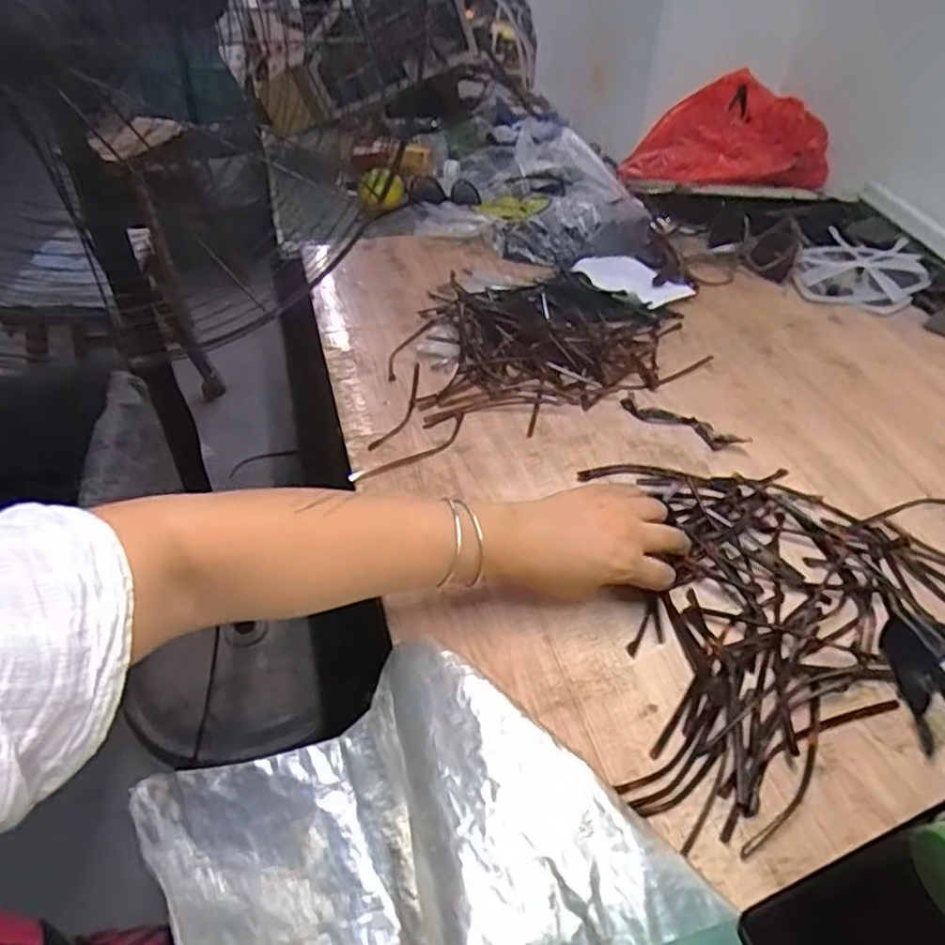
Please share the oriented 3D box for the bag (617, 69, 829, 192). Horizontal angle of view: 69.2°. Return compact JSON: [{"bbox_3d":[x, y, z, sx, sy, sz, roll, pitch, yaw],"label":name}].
[{"bbox_3d":[0.385,-0.490,1.019,0.278,0.095,0.312,19,45,17],"label":"bag"}]

